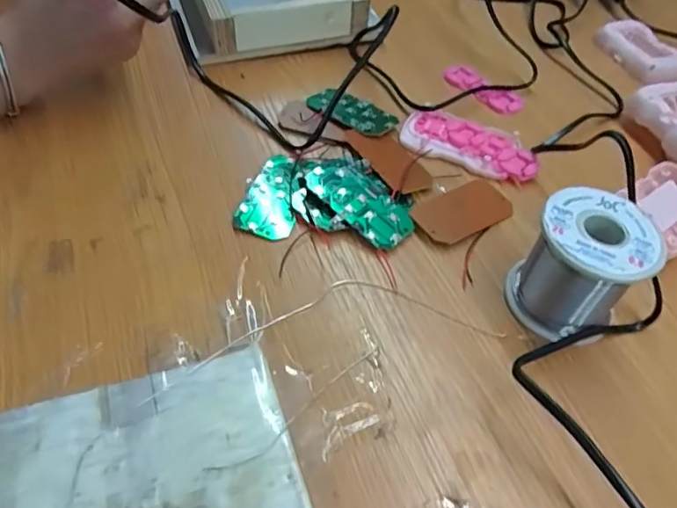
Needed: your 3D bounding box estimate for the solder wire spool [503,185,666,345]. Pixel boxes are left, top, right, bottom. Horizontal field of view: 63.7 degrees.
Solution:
[{"bbox_3d":[0.135,0.007,0.303,0.058,0.063,0.059,3,50,-3],"label":"solder wire spool"}]

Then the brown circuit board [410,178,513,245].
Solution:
[{"bbox_3d":[0.085,-0.030,0.368,0.076,0.008,0.039,-25,57,-24],"label":"brown circuit board"}]

